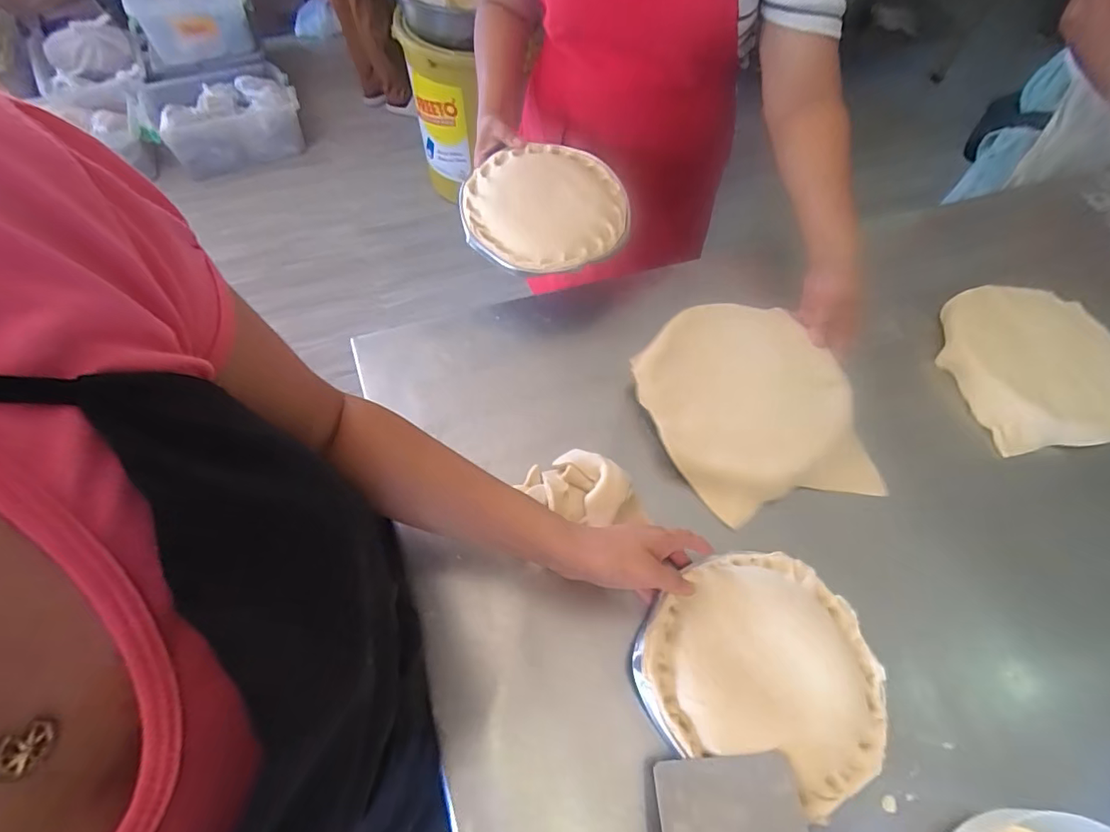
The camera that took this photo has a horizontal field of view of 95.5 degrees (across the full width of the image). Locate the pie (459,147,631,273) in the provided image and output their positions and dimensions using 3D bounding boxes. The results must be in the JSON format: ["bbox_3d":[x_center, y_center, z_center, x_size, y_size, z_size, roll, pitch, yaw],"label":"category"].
[{"bbox_3d":[-0.012,-0.247,0.587,0.184,0.036,0.175,-1,61,-4],"label":"pie"}]

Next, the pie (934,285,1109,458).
[{"bbox_3d":[0.590,-0.064,0.612,0.247,0.035,0.218,-13,62,-11],"label":"pie"}]

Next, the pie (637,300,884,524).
[{"bbox_3d":[0.199,-0.019,0.541,0.206,0.054,0.240,-13,62,-11],"label":"pie"}]

